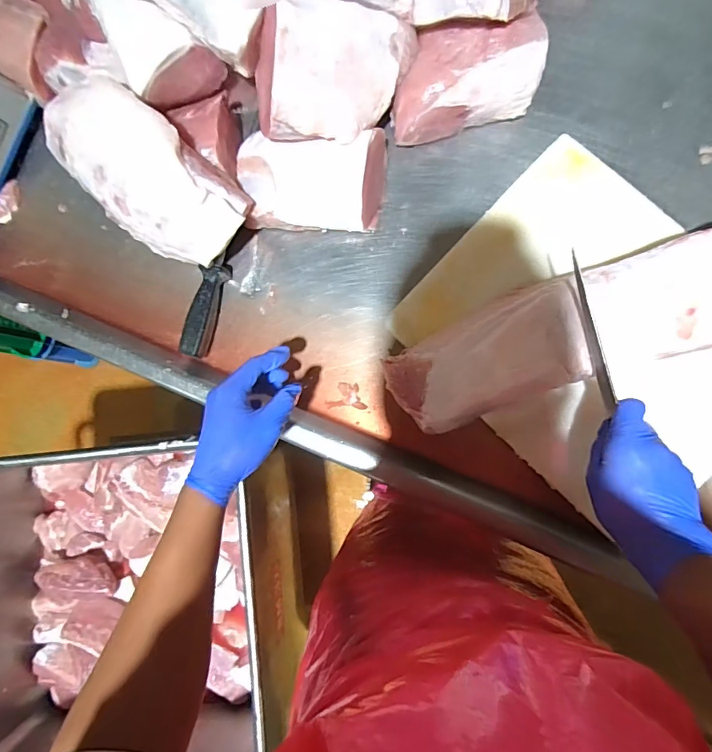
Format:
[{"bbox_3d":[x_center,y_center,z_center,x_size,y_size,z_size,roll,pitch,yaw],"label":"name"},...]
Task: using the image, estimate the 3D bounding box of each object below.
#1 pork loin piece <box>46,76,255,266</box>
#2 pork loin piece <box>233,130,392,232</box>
[{"bbox_3d":[-0.246,-0.234,0.521,0.232,0.078,0.121,41,91,9],"label":"pork loin piece"},{"bbox_3d":[-0.055,-0.236,0.551,0.175,0.074,0.104,1,87,7],"label":"pork loin piece"}]

